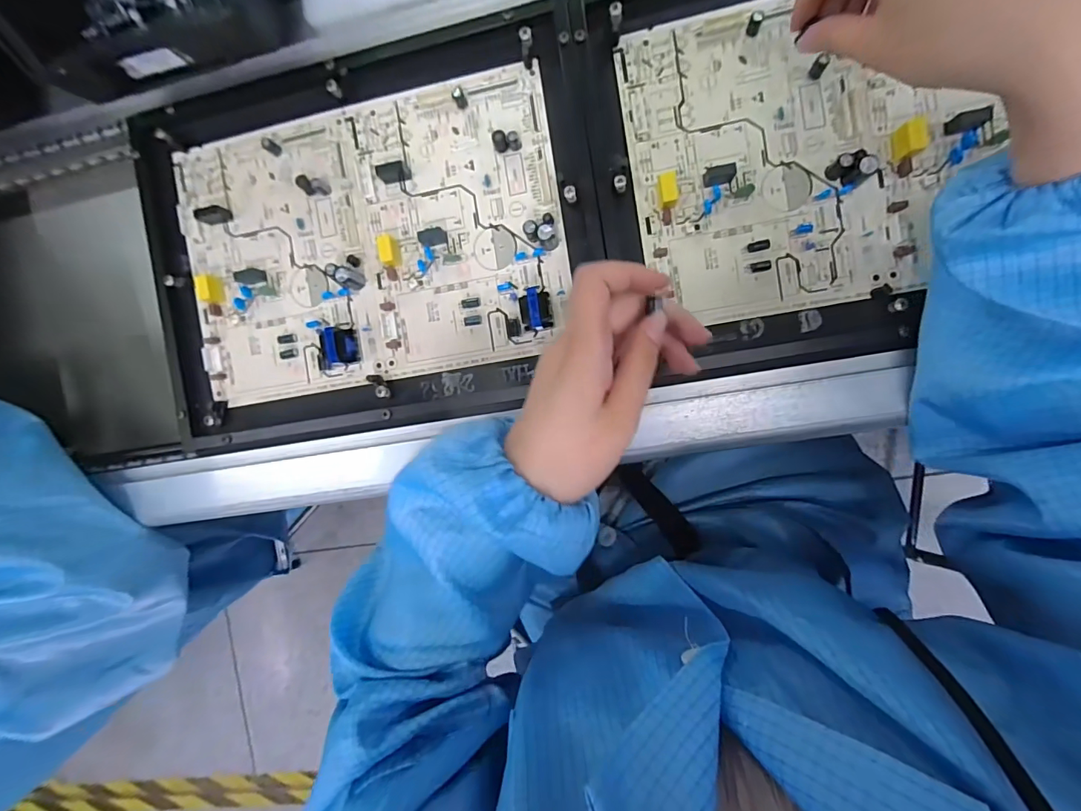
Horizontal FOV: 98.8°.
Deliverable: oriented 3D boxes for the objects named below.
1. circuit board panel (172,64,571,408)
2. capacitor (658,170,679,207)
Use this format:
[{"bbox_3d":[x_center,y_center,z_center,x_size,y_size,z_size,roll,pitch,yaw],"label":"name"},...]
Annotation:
[{"bbox_3d":[-0.127,-0.116,0.333,0.280,0.020,0.193,-9,91,8],"label":"circuit board panel"},{"bbox_3d":[0.083,-0.139,0.302,0.011,0.018,0.019,-11,90,8],"label":"capacitor"}]

